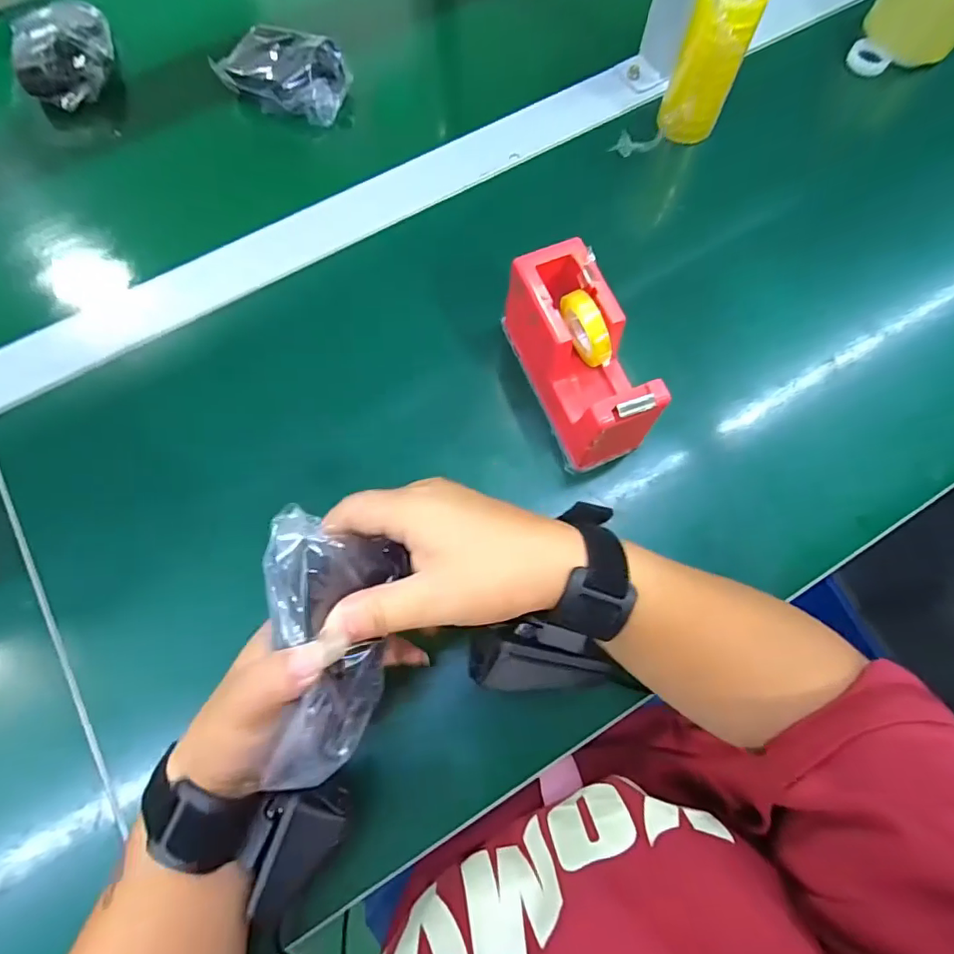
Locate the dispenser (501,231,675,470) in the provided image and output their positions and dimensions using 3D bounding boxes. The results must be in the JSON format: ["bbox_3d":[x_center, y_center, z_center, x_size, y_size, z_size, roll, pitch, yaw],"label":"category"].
[{"bbox_3d":[0.067,-0.074,0.356,0.051,0.084,0.140,-20,72,-7],"label":"dispenser"}]

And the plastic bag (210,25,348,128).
[{"bbox_3d":[-0.171,-0.365,0.481,0.104,0.036,0.067,25,73,9],"label":"plastic bag"}]

